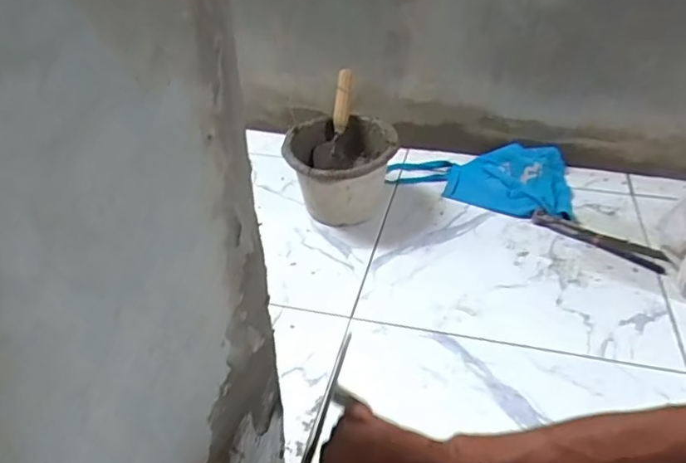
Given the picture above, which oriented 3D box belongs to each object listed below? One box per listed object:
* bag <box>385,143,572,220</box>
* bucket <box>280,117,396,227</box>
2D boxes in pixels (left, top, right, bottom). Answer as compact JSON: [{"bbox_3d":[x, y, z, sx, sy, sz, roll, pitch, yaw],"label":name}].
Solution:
[{"bbox_3d":[0.296,-0.125,1.218,0.393,0.048,0.239,8,36,11],"label":"bag"},{"bbox_3d":[-0.005,-0.119,1.120,0.203,0.159,0.215,0,35,0],"label":"bucket"}]

